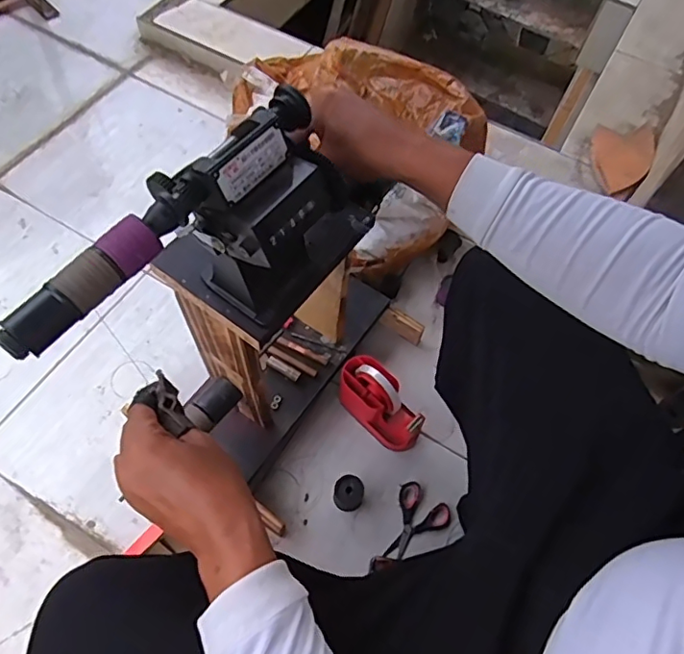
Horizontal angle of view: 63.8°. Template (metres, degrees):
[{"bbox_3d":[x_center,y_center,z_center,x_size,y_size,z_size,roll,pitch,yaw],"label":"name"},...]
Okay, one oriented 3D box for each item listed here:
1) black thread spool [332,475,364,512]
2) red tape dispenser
[{"bbox_3d":[0.009,0.248,0.814,0.045,0.047,0.045,31,64,13],"label":"black thread spool"},{"bbox_3d":[0.060,0.116,0.852,0.151,0.093,0.069,41,67,17],"label":"red tape dispenser"}]

